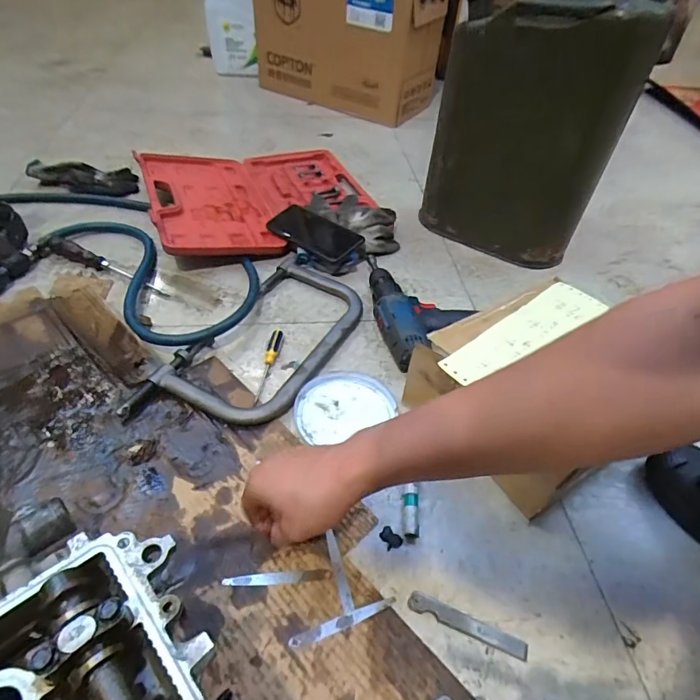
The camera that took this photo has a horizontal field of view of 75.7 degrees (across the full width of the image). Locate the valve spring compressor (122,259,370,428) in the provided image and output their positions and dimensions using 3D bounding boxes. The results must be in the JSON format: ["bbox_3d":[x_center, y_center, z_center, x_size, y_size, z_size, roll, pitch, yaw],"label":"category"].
[{"bbox_3d":[-0.110,-0.010,0.601,0.166,0.023,0.352,25,49,17],"label":"valve spring compressor"}]

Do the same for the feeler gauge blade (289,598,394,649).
[{"bbox_3d":[-0.005,0.237,0.392,0.097,0.008,0.010,-14,48,-15],"label":"feeler gauge blade"}]

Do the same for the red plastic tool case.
[{"bbox_3d":[-0.167,-0.294,0.839,0.400,0.058,0.344,-18,51,-21],"label":"red plastic tool case"}]

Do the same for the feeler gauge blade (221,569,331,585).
[{"bbox_3d":[-0.066,0.207,0.410,0.095,0.004,0.011,0,47,-6],"label":"feeler gauge blade"}]

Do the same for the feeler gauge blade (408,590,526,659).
[{"bbox_3d":[0.103,0.241,0.398,0.105,0.005,0.017,19,45,11],"label":"feeler gauge blade"}]

